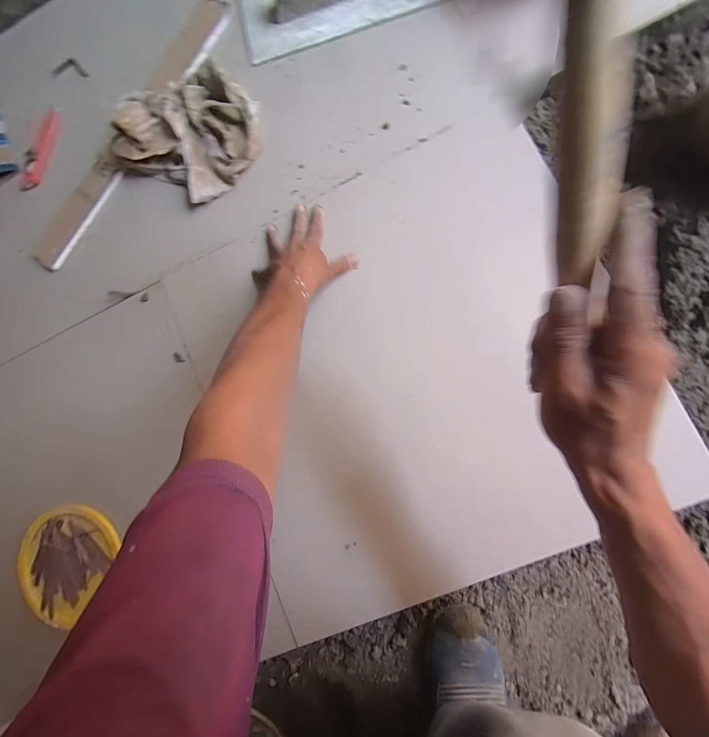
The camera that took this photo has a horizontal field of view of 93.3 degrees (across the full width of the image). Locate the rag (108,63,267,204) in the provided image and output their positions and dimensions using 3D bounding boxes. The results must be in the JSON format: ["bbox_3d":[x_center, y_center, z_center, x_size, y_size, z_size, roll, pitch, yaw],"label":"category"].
[{"bbox_3d":[-0.268,-0.391,0.532,0.240,0.053,0.205,29,91,9],"label":"rag"}]

